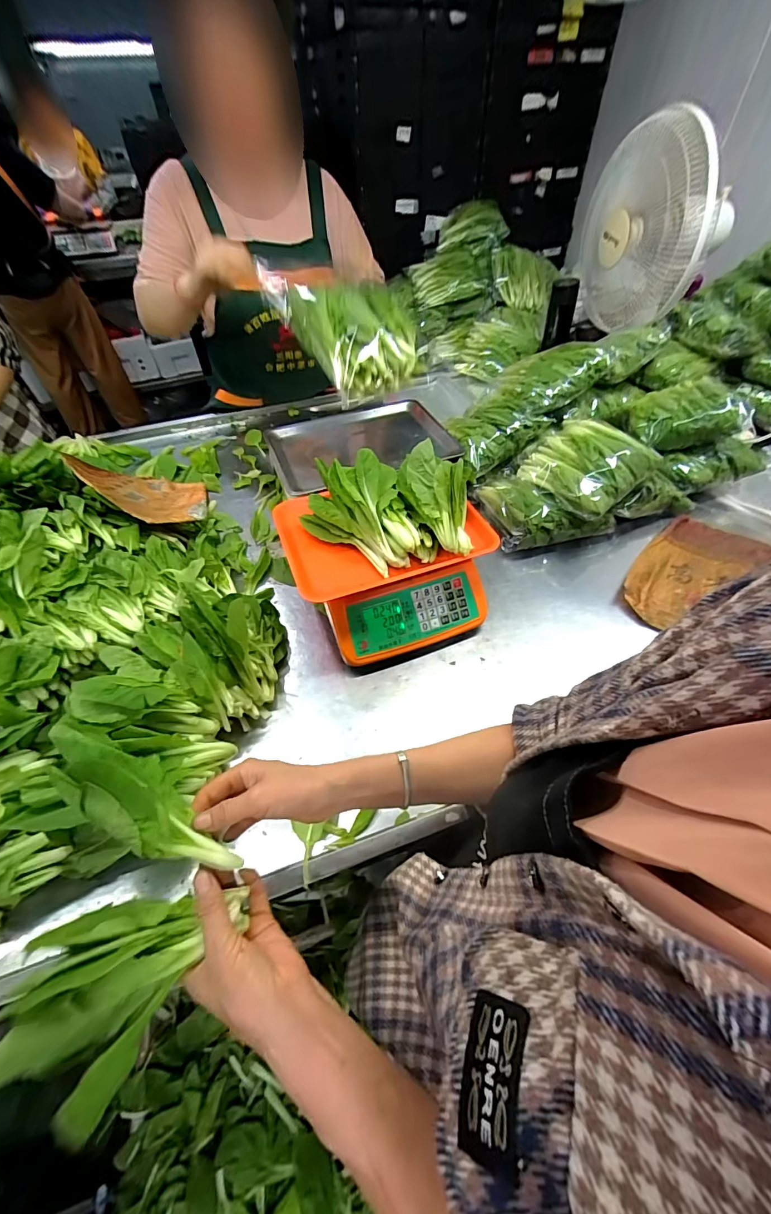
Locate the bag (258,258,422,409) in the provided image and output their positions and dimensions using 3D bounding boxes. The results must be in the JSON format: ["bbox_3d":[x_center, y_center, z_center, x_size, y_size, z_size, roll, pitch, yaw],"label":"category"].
[{"bbox_3d":[-0.071,-0.465,0.690,0.170,0.114,0.277,-28,56,-19],"label":"bag"}]

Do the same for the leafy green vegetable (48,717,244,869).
[{"bbox_3d":[-0.196,0.154,0.336,0.177,0.056,0.050,41,60,0],"label":"leafy green vegetable"}]

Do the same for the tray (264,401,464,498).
[{"bbox_3d":[-0.046,-0.309,0.826,0.340,0.047,0.227,-18,54,-13],"label":"tray"}]

